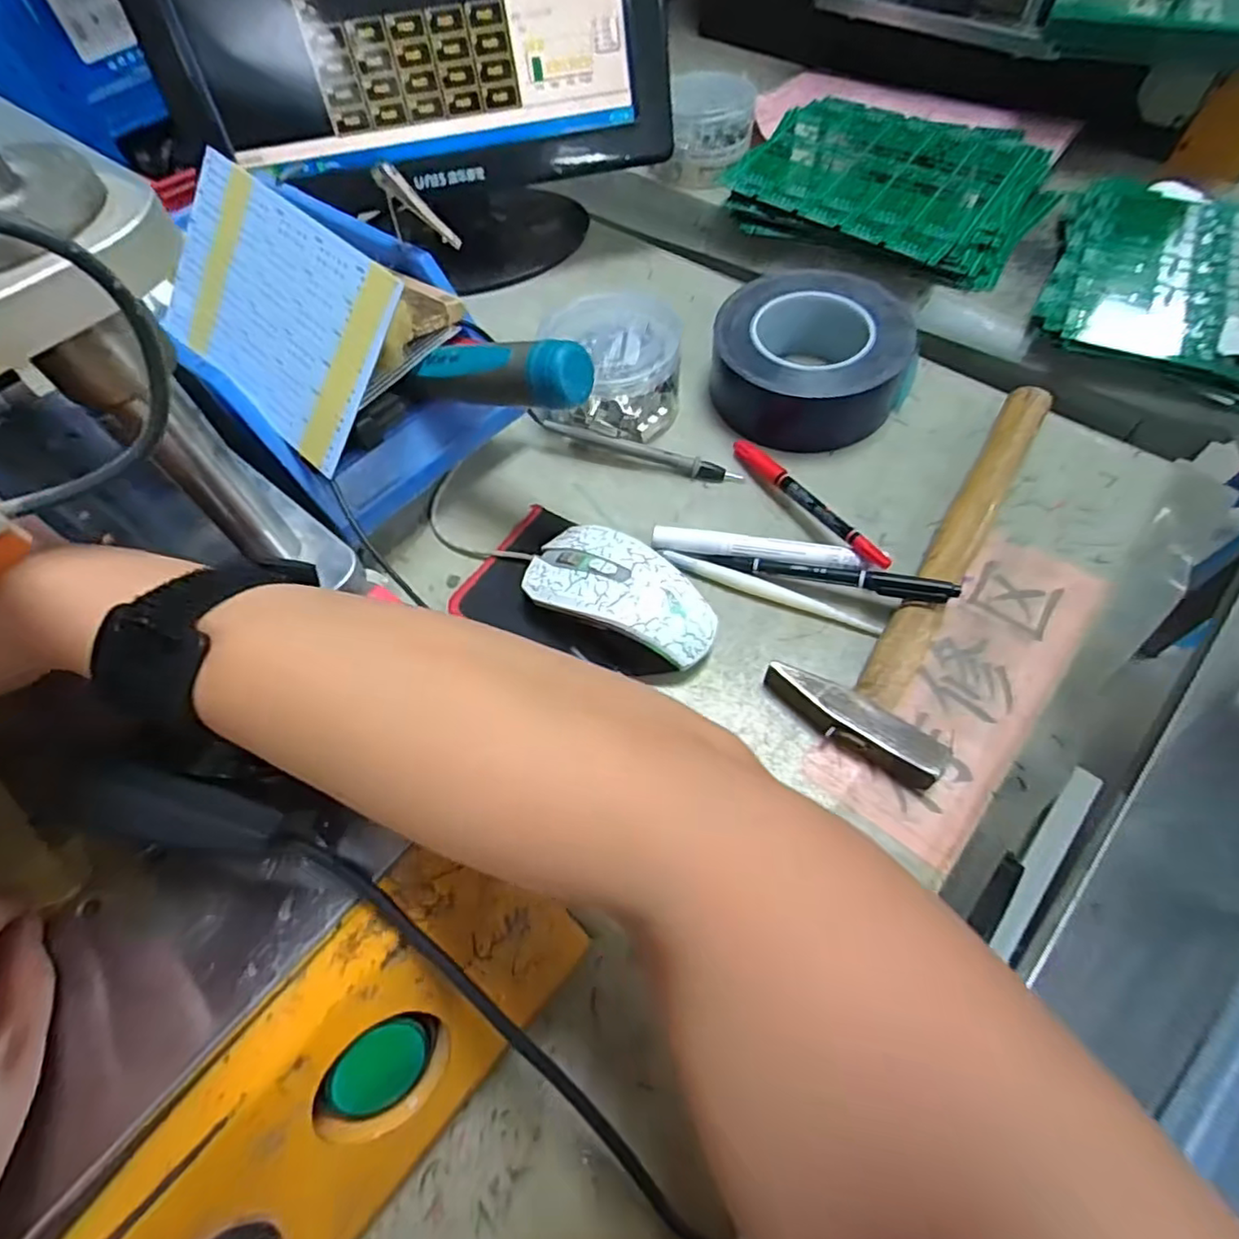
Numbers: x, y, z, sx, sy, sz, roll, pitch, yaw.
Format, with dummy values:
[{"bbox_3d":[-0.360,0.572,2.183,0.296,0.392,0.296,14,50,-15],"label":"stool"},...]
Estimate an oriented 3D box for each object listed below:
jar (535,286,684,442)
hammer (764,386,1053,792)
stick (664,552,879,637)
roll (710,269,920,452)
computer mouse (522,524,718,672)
[{"bbox_3d":[-0.005,-0.180,0.466,0.100,0.055,0.097,-1,60,2],"label":"jar"},{"bbox_3d":[0.199,-0.041,0.386,0.091,0.022,0.285,32,66,19],"label":"hammer"},{"bbox_3d":[0.090,-0.018,0.385,0.131,0.009,0.011,18,62,13],"label":"stick"},{"bbox_3d":[0.136,-0.188,0.464,0.131,0.057,0.131,-1,60,2],"label":"roll"},{"bbox_3d":[-0.001,-0.013,0.372,0.116,0.041,0.059,32,66,19],"label":"computer mouse"}]

